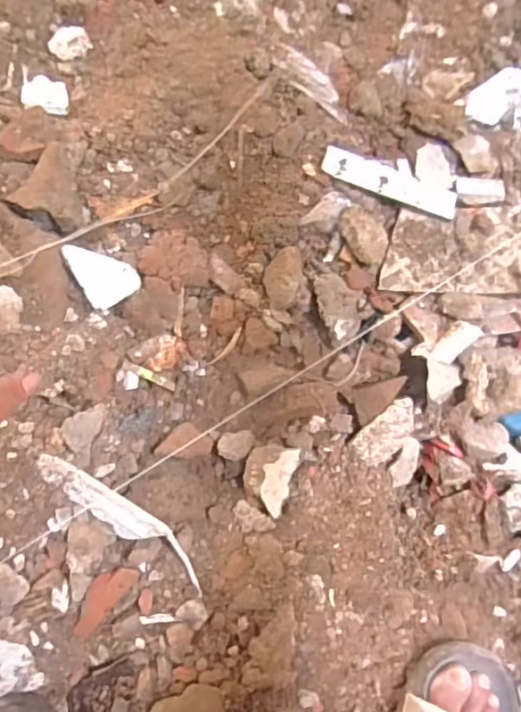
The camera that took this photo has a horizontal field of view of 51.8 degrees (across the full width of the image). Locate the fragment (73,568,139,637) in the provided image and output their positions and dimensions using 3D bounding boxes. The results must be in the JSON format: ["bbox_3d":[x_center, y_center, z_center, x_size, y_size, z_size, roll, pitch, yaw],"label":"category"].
[{"bbox_3d":[-0.140,0.213,0.471,0.027,0.012,0.074,41,82,-3],"label":"fragment"}]

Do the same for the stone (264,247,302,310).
[{"bbox_3d":[0.021,-0.073,0.500,0.032,0.020,0.059,17,84,-6],"label":"stone"}]

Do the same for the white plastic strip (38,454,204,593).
[{"bbox_3d":[-0.115,0.141,0.460,0.173,0.007,0.035,38,110,-6],"label":"white plastic strip"}]

